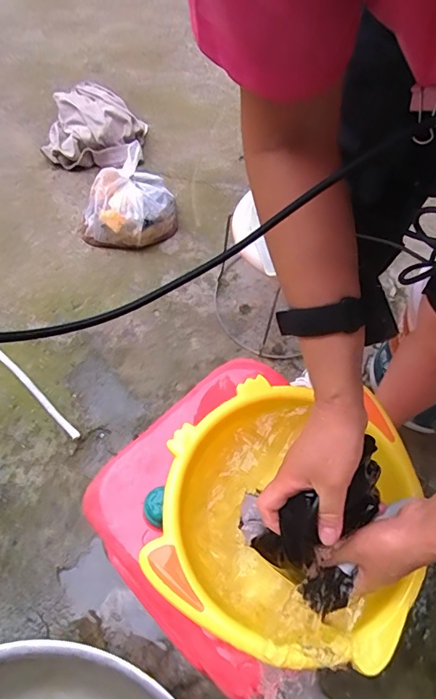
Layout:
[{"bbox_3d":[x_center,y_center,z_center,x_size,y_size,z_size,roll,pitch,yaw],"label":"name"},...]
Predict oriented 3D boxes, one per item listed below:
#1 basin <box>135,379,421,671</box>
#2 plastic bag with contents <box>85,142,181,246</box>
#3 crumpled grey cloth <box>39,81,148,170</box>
[{"bbox_3d":[0.069,0.162,0.468,0.249,0.077,0.256,1,62,-2],"label":"basin"},{"bbox_3d":[-0.255,-0.401,1.281,0.272,0.131,0.239,-38,69,-20],"label":"plastic bag with contents"},{"bbox_3d":[-0.390,-0.698,1.430,0.314,0.099,0.308,-6,62,-5],"label":"crumpled grey cloth"}]

